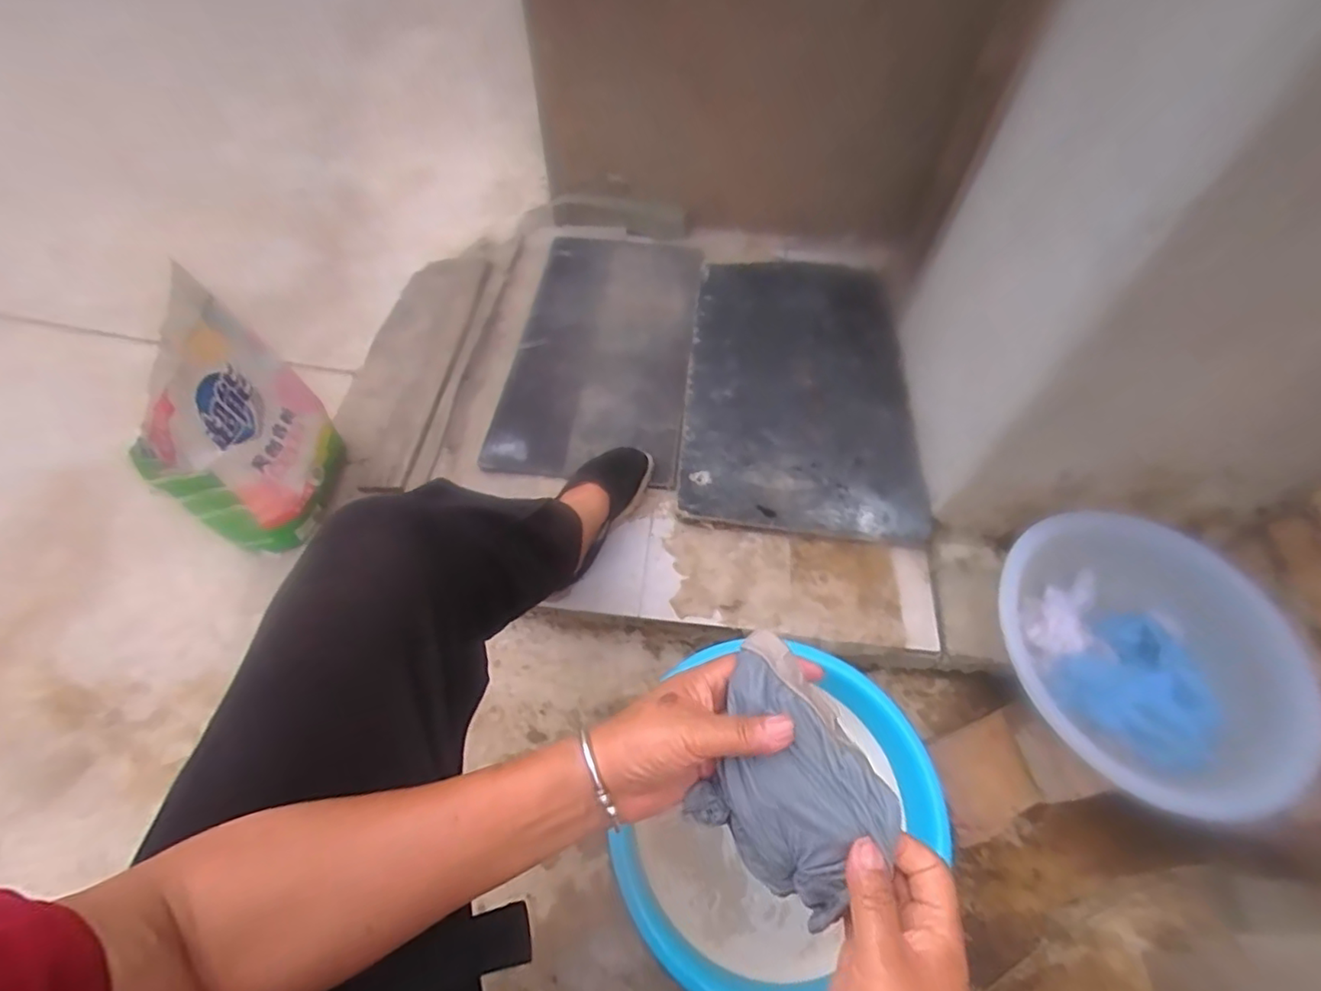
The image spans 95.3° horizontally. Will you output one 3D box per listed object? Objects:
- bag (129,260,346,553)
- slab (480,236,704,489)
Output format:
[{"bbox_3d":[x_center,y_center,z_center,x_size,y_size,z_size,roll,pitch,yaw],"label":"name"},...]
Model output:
[{"bbox_3d":[-0.536,-0.083,0.757,0.093,0.313,0.215,1,57,14],"label":"bag"},{"bbox_3d":[-0.089,-0.250,0.976,0.281,0.013,0.530,3,57,6],"label":"slab"}]

